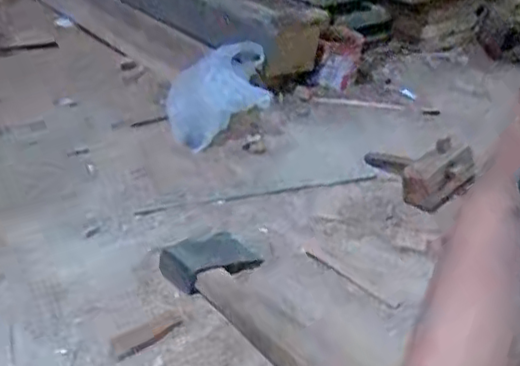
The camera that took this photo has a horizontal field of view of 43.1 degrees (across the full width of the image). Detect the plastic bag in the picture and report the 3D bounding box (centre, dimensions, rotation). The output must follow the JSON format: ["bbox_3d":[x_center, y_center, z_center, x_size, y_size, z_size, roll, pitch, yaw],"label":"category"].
[{"bbox_3d":[-0.056,-0.134,1.027,0.090,0.107,0.218,25,42,32],"label":"plastic bag"}]

